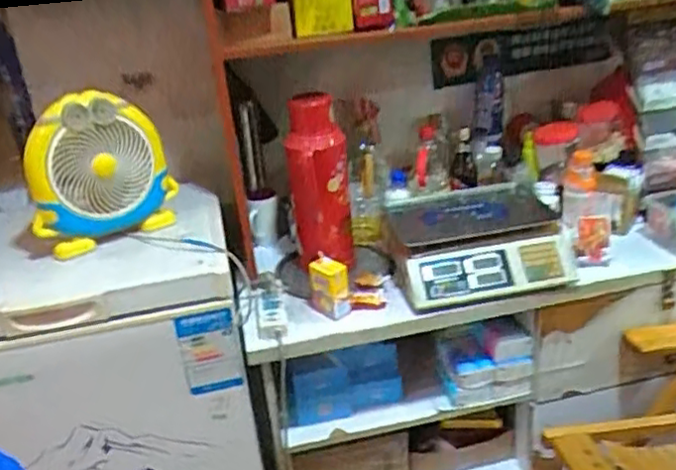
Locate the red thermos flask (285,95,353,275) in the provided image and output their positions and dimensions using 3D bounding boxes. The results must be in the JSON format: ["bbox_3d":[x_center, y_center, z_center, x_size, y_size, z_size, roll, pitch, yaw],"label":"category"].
[{"bbox_3d":[-0.042,-0.108,1.413,0.127,0.380,0.128,-7,25,-2],"label":"red thermos flask"}]

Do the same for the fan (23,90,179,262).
[{"bbox_3d":[-0.432,-0.115,1.191,0.248,0.262,0.107,-19,28,-25],"label":"fan"}]

